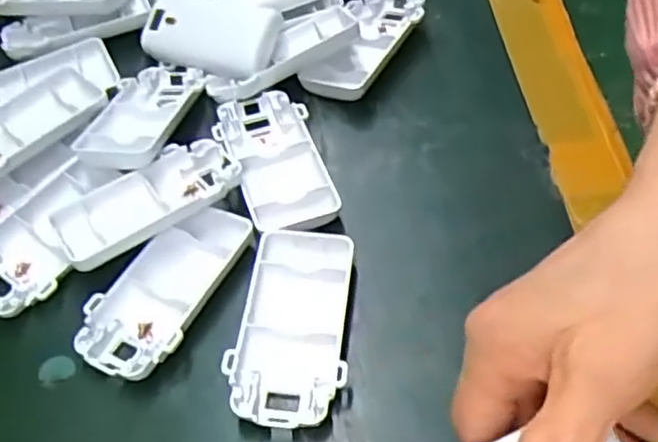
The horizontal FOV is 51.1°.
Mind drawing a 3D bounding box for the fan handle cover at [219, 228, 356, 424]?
[{"bbox_3d":[-0.016,0.047,0.311,0.047,0.016,0.093,2,54,6],"label":"fan handle cover"}]

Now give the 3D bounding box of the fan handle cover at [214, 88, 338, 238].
[{"bbox_3d":[-0.028,-0.032,0.370,0.049,0.014,0.098,-22,55,-11],"label":"fan handle cover"}]

